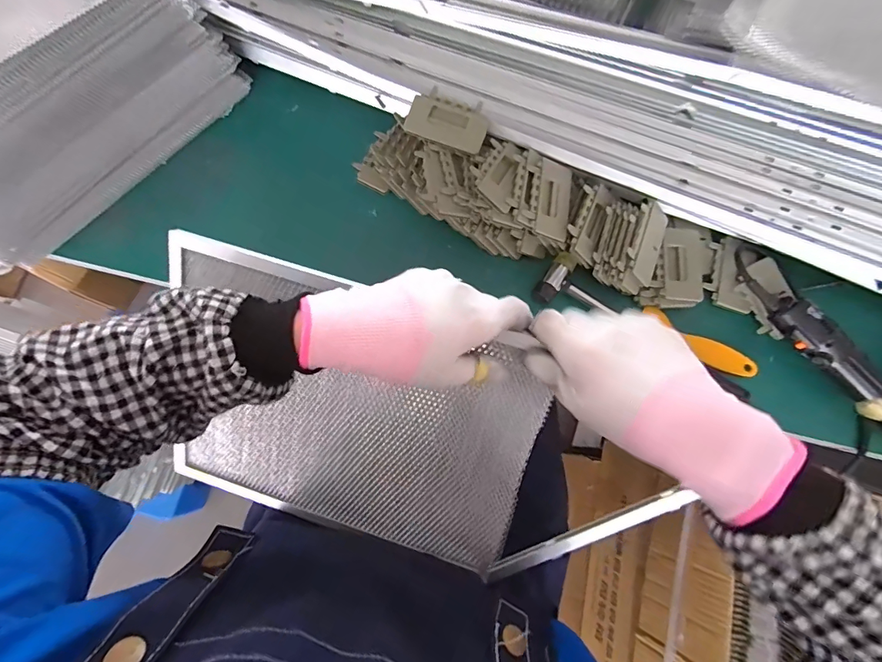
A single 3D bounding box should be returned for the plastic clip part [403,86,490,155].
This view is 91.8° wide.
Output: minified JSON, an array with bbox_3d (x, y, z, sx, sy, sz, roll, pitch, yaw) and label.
[{"bbox_3d":[0.008,-0.224,0.456,0.084,0.011,0.051,19,94,4],"label":"plastic clip part"}]

